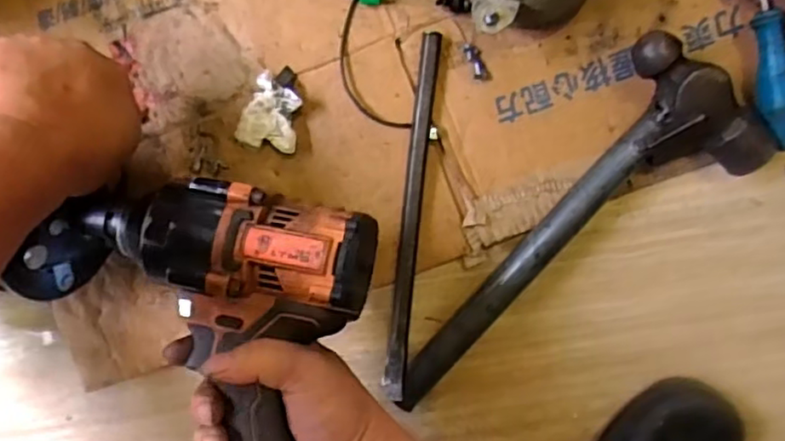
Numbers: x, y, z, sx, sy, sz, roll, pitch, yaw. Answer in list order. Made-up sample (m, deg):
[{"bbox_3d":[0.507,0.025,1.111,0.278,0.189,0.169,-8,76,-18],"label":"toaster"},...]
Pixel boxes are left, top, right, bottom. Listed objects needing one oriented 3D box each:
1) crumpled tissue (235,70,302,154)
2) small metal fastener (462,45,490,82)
[{"bbox_3d":[-0.089,-0.079,0.476,0.043,0.023,0.052,12,97,2],"label":"crumpled tissue"},{"bbox_3d":[0.061,-0.115,0.471,0.012,0.009,0.028,-21,95,5],"label":"small metal fastener"}]

